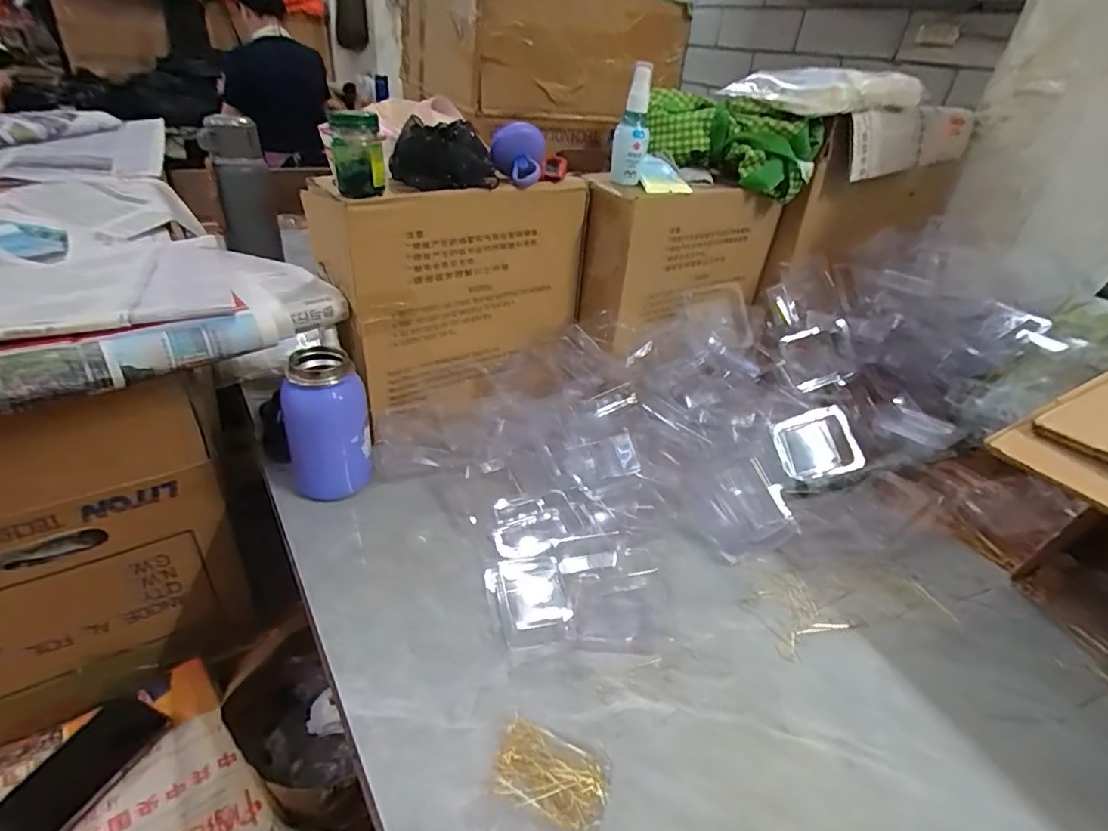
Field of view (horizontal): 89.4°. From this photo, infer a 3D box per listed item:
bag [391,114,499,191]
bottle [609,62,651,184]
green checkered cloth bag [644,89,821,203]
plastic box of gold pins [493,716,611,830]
[{"bbox_3d":[-0.107,-0.256,0.563,0.094,0.066,0.068,-10,37,-24],"label":"bag"},{"bbox_3d":[0.089,-0.321,0.627,0.039,0.121,0.031,8,33,3],"label":"bottle"},{"bbox_3d":[0.220,-0.343,0.706,0.203,0.091,0.067,21,36,22],"label":"green checkered cloth bag"},{"bbox_3d":[-0.001,0.229,0.361,0.072,0.015,0.050,18,34,15],"label":"plastic box of gold pins"}]

